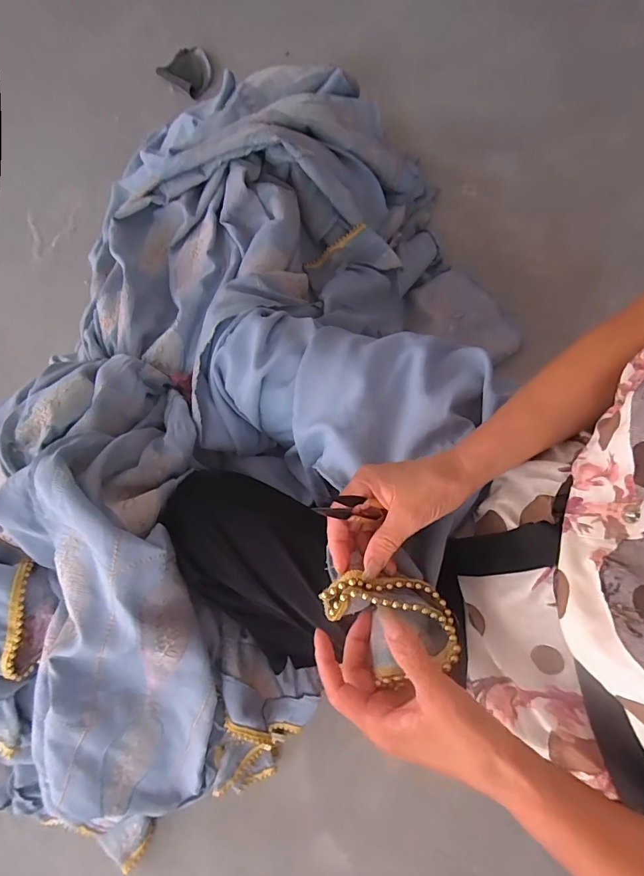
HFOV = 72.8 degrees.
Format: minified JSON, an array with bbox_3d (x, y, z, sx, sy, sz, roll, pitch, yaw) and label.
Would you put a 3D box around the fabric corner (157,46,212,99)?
[{"bbox_3d":[-0.360,-0.968,1.143,0.128,0.039,0.178,-23,73,-9],"label":"fabric corner"}]

